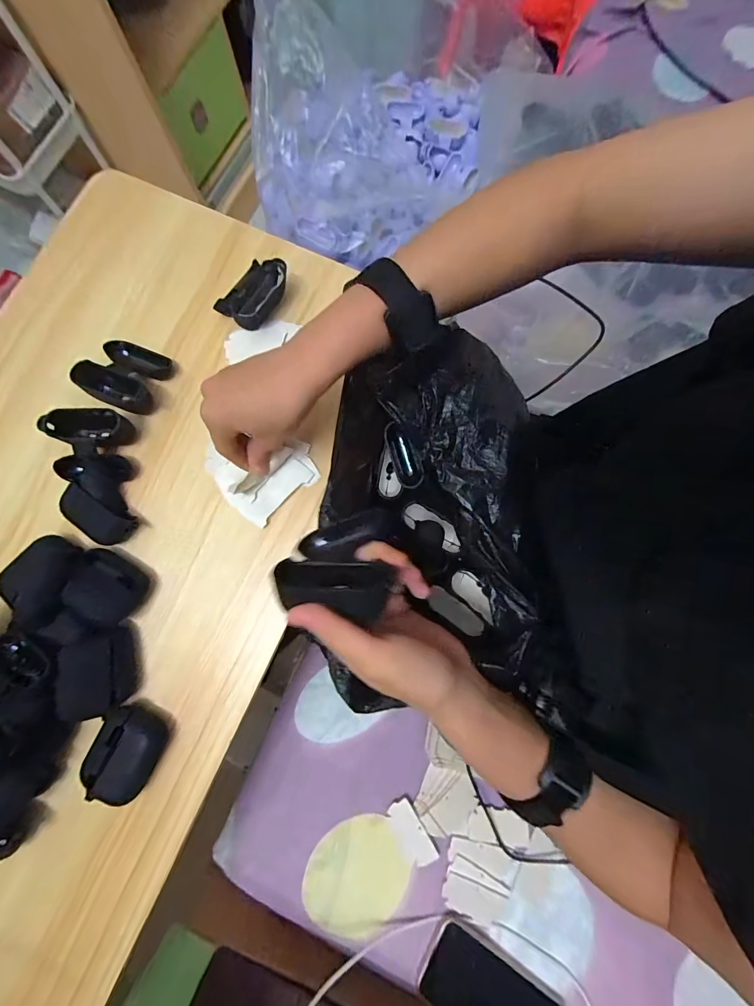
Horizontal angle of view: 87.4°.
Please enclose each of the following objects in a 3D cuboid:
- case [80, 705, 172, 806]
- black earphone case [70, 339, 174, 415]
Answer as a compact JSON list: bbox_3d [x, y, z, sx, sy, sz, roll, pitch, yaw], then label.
[{"bbox_3d":[-0.200,0.199,0.311,0.047,0.027,0.062,18,79,5],"label":"case"},{"bbox_3d":[-0.234,-0.121,0.371,0.071,0.037,0.068,18,79,5],"label":"black earphone case"}]

